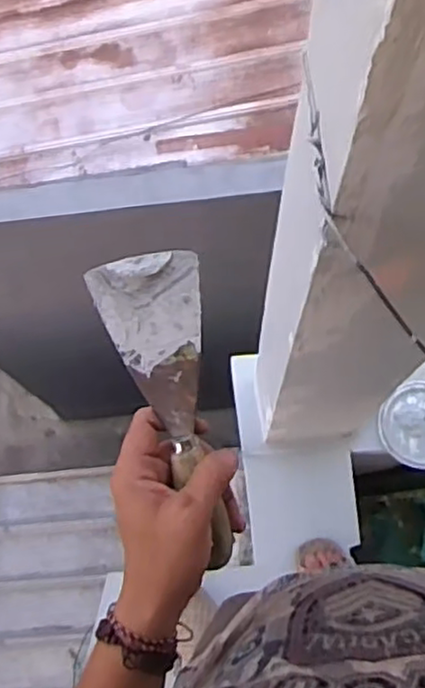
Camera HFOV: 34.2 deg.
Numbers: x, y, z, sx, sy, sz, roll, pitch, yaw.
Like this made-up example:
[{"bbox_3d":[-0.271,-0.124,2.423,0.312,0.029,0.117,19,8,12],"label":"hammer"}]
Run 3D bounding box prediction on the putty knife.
[{"bbox_3d":[-0.022,0.042,0.432,0.062,0.019,0.197,-14,99,-2],"label":"putty knife"}]

